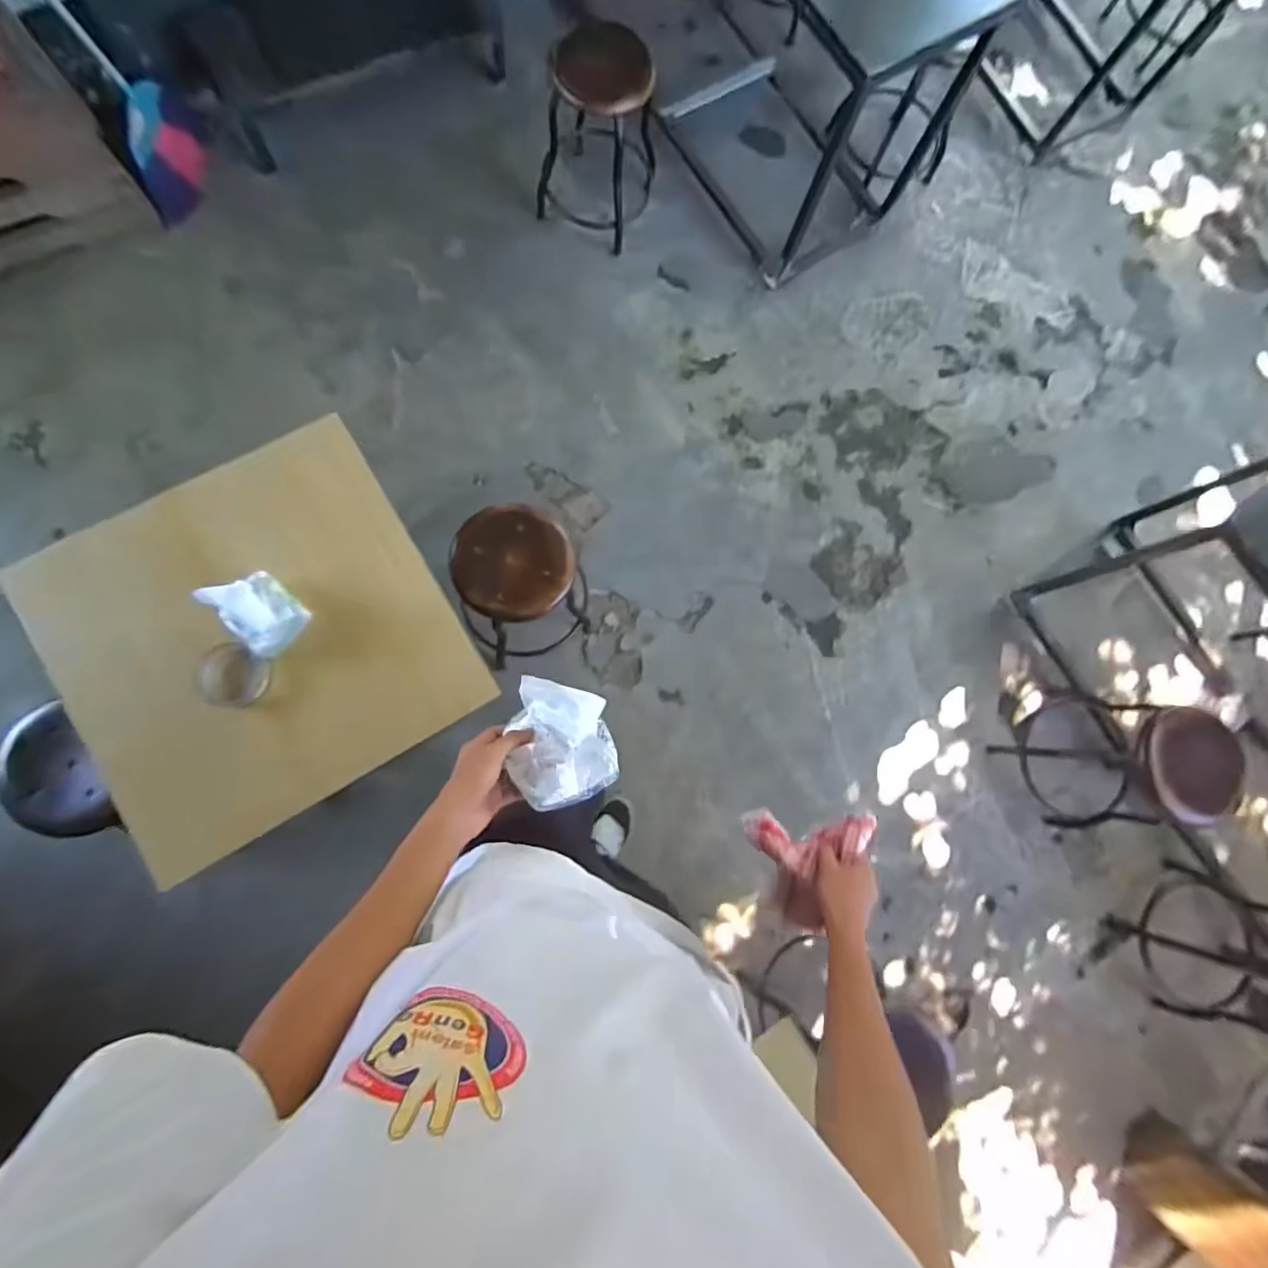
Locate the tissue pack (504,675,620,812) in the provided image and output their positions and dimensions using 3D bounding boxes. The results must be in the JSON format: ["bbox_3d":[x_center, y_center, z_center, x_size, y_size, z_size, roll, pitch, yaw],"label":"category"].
[{"bbox_3d":[-0.081,0.116,0.632,0.109,0.051,0.136,-12,84,-5],"label":"tissue pack"}]

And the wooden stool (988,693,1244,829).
[{"bbox_3d":[1.185,0.307,1.372,0.381,0.385,0.354,12,82,-2],"label":"wooden stool"}]

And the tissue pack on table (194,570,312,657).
[{"bbox_3d":[-0.590,-0.031,0.899,0.100,0.107,0.098,44,80,2],"label":"tissue pack on table"}]

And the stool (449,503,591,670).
[{"bbox_3d":[-0.256,-0.106,1.305,0.280,0.367,0.265,0,83,-4],"label":"stool"}]

